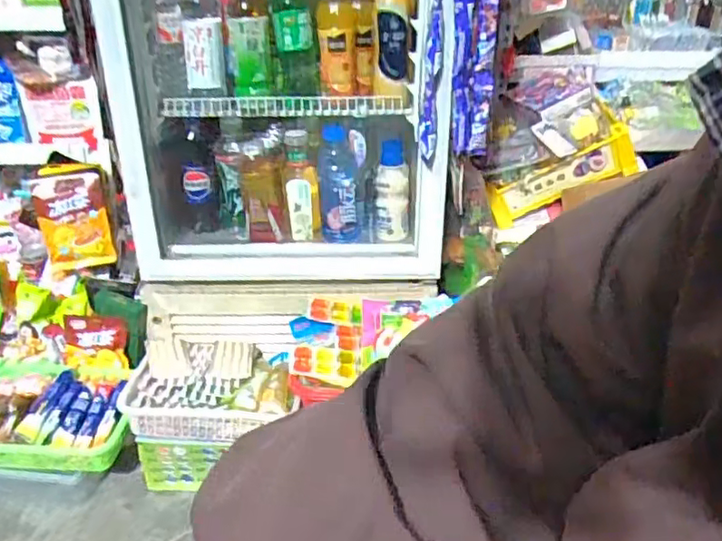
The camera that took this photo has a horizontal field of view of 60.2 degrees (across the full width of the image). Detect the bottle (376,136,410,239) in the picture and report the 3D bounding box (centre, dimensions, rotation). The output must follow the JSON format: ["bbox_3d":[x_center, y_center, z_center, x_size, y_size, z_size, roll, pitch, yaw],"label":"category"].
[{"bbox_3d":[0.057,-0.147,1.127,0.063,0.170,0.052,2,29,5],"label":"bottle"}]

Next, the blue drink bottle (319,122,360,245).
[{"bbox_3d":[-0.040,-0.157,1.127,0.071,0.194,0.069,-3,29,-5],"label":"blue drink bottle"}]

